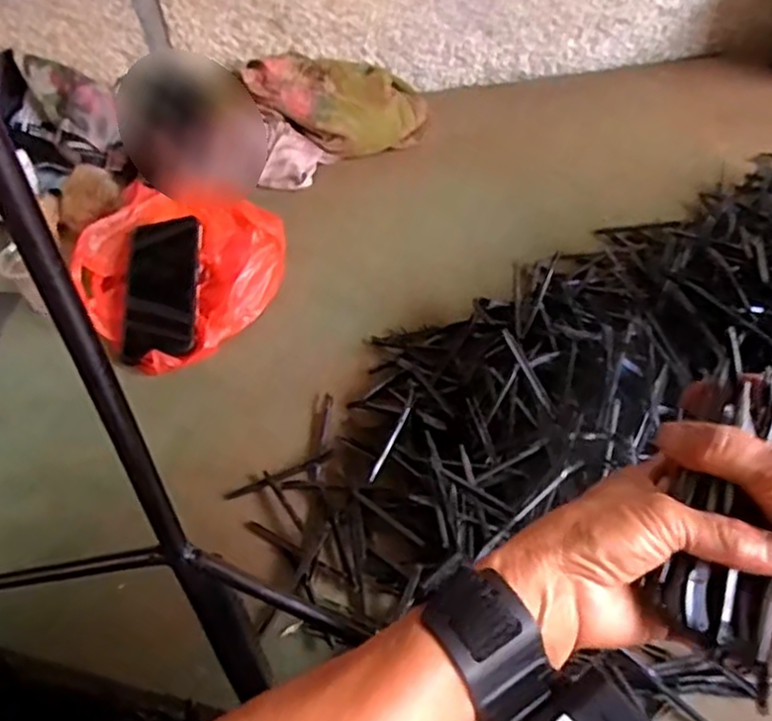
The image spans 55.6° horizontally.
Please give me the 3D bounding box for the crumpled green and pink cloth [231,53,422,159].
[{"bbox_3d":[-0.076,-0.332,0.960,0.247,0.082,0.142,10,48,15],"label":"crumpled green and pink cloth"}]

